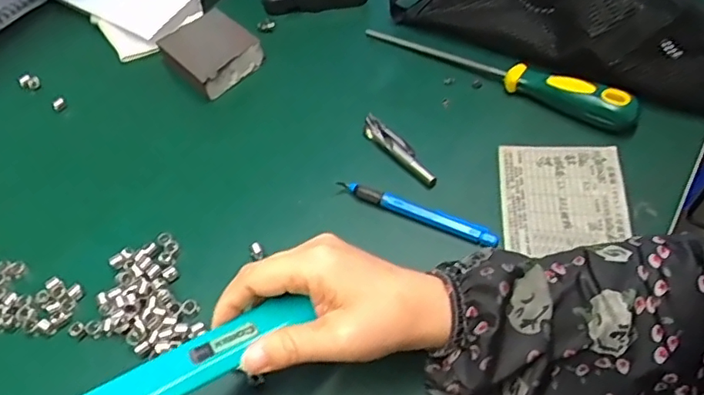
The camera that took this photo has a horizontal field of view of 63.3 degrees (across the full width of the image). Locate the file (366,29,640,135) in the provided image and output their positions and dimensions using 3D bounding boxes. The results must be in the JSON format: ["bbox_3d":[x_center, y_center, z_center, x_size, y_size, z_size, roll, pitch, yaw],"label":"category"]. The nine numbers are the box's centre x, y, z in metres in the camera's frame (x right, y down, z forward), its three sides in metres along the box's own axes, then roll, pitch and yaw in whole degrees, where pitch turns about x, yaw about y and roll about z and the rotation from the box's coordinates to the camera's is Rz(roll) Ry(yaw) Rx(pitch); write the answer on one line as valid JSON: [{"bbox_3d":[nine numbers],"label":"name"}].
[{"bbox_3d":[0.115,-0.109,0.474,0.235,0.026,0.024,25,61,21],"label":"file"}]

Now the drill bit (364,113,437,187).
[{"bbox_3d":[0.037,-0.039,0.452,0.016,0.009,0.084,-37,60,-19],"label":"drill bit"}]

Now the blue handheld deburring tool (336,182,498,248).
[{"bbox_3d":[0.047,0.009,0.414,0.120,0.012,0.008,22,60,19],"label":"blue handheld deburring tool"}]

